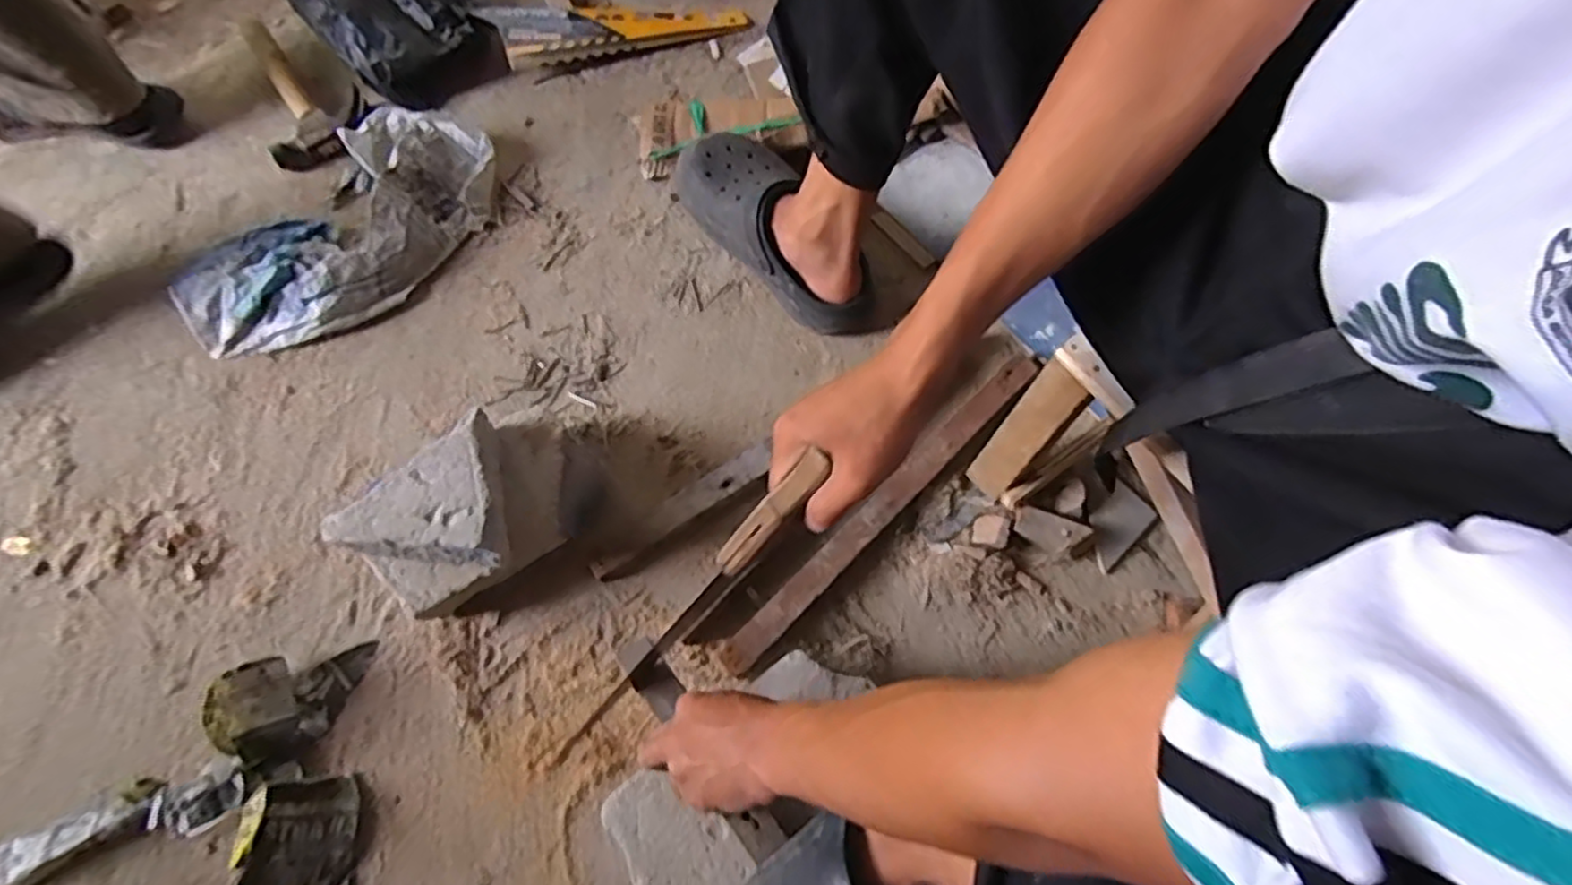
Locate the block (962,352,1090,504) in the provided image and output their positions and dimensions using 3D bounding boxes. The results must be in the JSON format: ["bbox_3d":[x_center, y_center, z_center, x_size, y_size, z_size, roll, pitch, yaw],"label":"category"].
[{"bbox_3d":[0.210,-0.009,0.633,0.019,0.188,0.049,-33,71,-26],"label":"block"}]

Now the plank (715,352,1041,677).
[{"bbox_3d":[0.100,0.057,0.701,0.434,0.027,0.036,-42,76,-15],"label":"plank"}]

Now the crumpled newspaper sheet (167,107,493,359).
[{"bbox_3d":[-0.492,-0.238,0.791,0.196,0.053,0.370,39,73,12],"label":"crumpled newspaper sheet"}]

